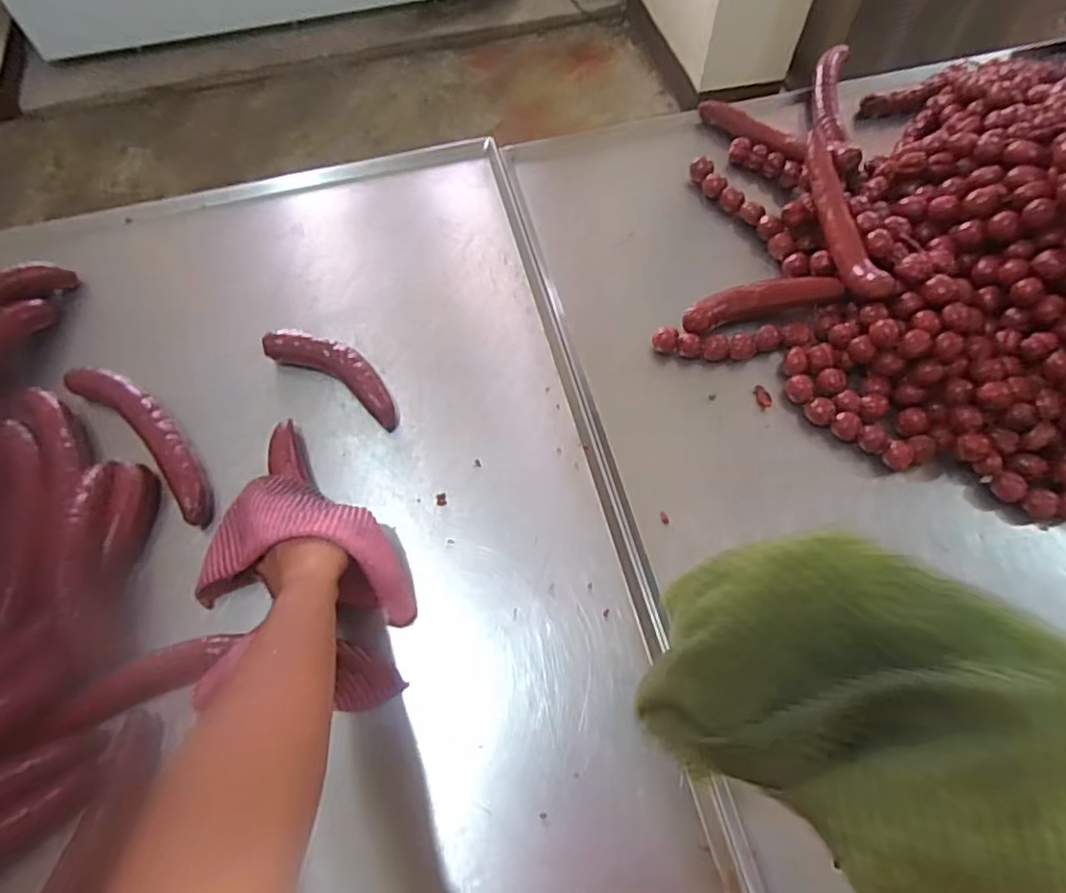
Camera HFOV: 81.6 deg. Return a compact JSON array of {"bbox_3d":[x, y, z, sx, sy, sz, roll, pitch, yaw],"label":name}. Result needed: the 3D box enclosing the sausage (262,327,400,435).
[{"bbox_3d":[-0.258,-0.100,0.814,0.215,0.049,0.060,29,67,14],"label":"sausage"}]

